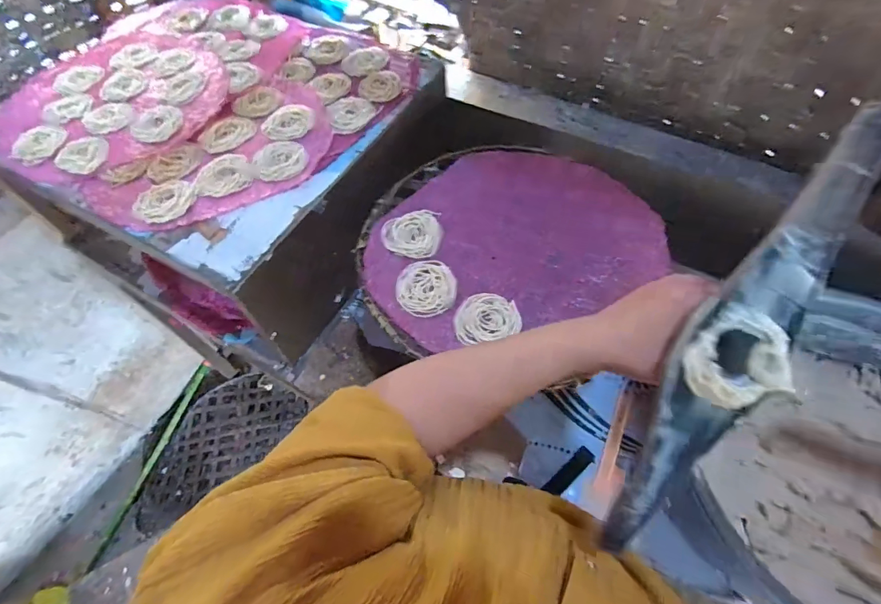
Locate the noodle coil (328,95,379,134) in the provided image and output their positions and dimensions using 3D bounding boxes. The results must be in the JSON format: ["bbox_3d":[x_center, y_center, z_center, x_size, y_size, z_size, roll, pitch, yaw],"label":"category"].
[{"bbox_3d":[-0.141,-0.290,0.664,0.072,0.005,0.079,-1,59,2],"label":"noodle coil"}]

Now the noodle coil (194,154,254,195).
[{"bbox_3d":[-0.304,-0.177,0.604,0.075,0.008,0.067,-29,62,-15],"label":"noodle coil"}]

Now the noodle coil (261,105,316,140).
[{"bbox_3d":[-0.226,-0.271,0.652,0.063,0.007,0.082,23,63,15],"label":"noodle coil"}]

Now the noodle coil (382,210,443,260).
[{"bbox_3d":[-0.037,-0.092,0.578,0.077,0.009,0.075,-1,59,2],"label":"noodle coil"}]

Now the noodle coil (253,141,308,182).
[{"bbox_3d":[-0.227,-0.201,0.613,0.070,0.008,0.065,-1,59,2],"label":"noodle coil"}]

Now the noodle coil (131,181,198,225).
[{"bbox_3d":[-0.371,-0.139,0.578,0.077,0.011,0.075,-1,59,2],"label":"noodle coil"}]

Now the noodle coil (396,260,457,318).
[{"bbox_3d":[-0.017,-0.019,0.532,0.071,0.004,0.079,-3,59,0],"label":"noodle coil"}]

